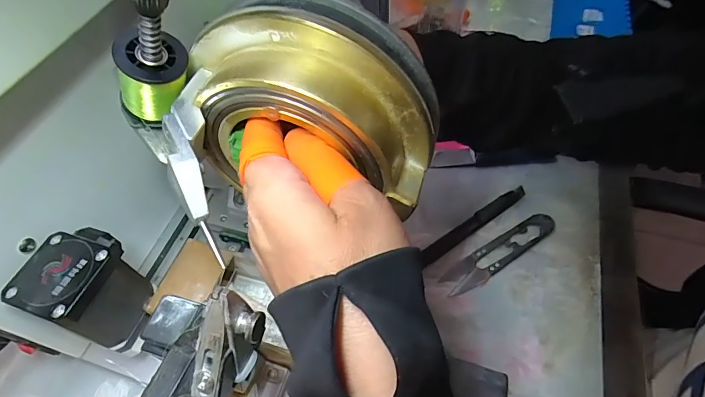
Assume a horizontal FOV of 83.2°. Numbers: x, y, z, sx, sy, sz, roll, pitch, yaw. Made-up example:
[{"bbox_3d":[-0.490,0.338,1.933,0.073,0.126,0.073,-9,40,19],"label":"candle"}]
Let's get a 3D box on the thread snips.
[{"bbox_3d":[0.112,0.041,0.303,0.099,0.010,0.021,-27,58,-15],"label":"thread snips"}]

